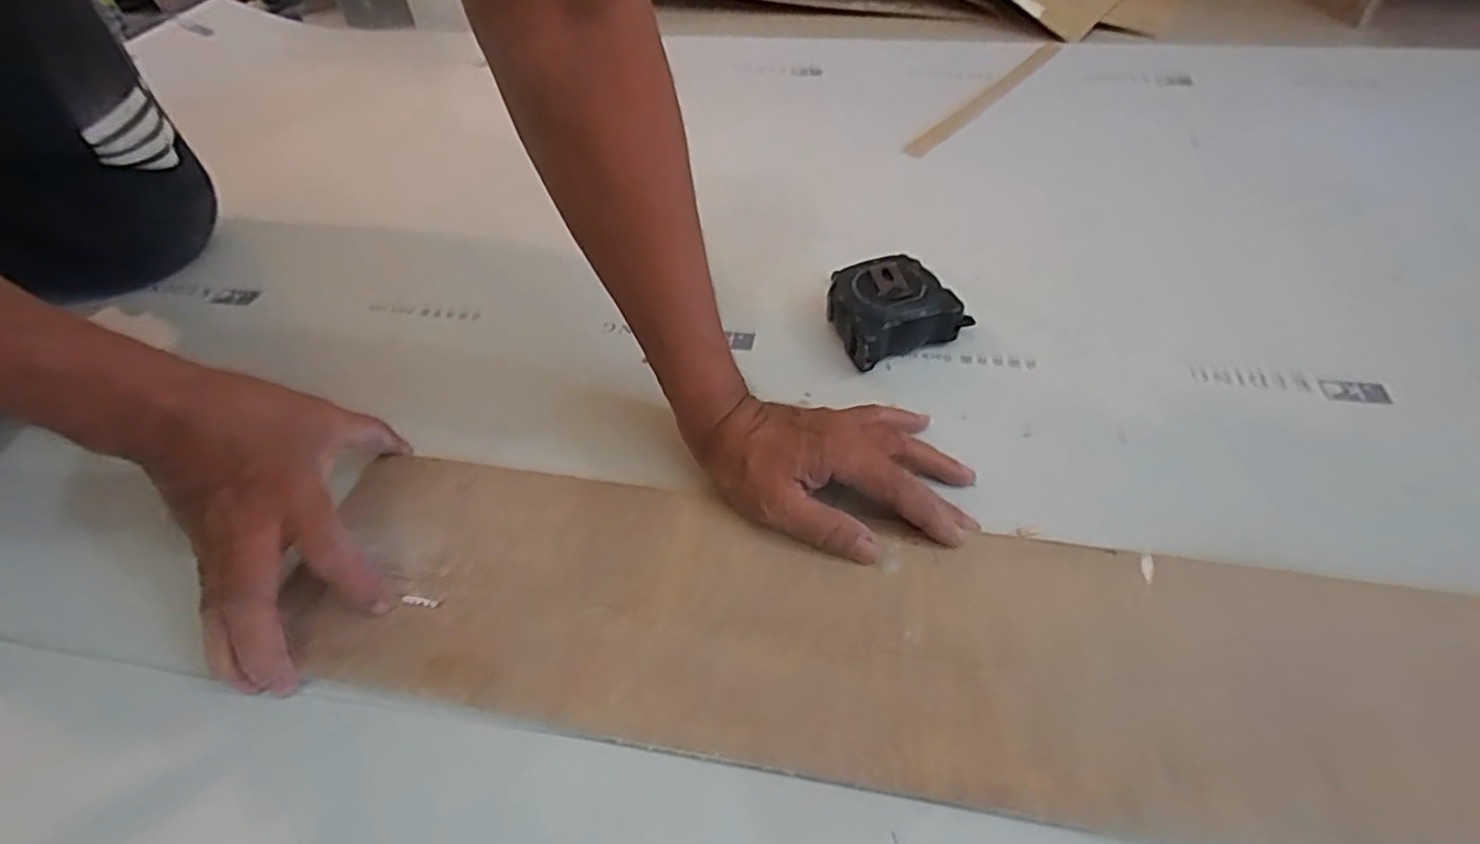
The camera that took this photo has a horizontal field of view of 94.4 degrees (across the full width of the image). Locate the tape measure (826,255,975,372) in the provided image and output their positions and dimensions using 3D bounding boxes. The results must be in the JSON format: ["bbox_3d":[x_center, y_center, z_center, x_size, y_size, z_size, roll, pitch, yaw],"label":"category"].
[{"bbox_3d":[0.112,-0.084,0.504,0.086,0.042,0.070,-18,49,-13],"label":"tape measure"}]

